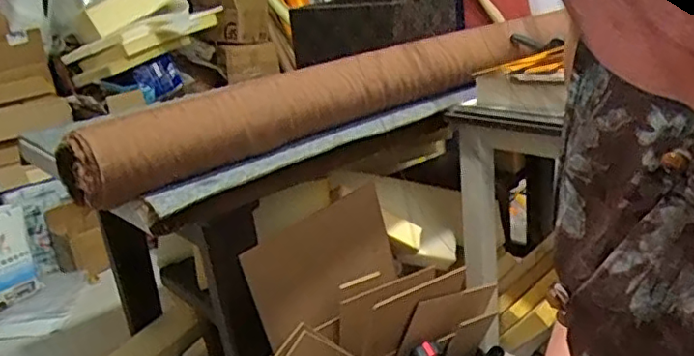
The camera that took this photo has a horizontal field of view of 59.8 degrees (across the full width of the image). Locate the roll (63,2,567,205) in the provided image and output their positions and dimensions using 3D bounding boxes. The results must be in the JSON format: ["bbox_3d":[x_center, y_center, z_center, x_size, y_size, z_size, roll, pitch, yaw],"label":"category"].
[{"bbox_3d":[0.054,-0.171,1.123,1.119,0.112,0.112,-20,23,-34],"label":"roll"}]

